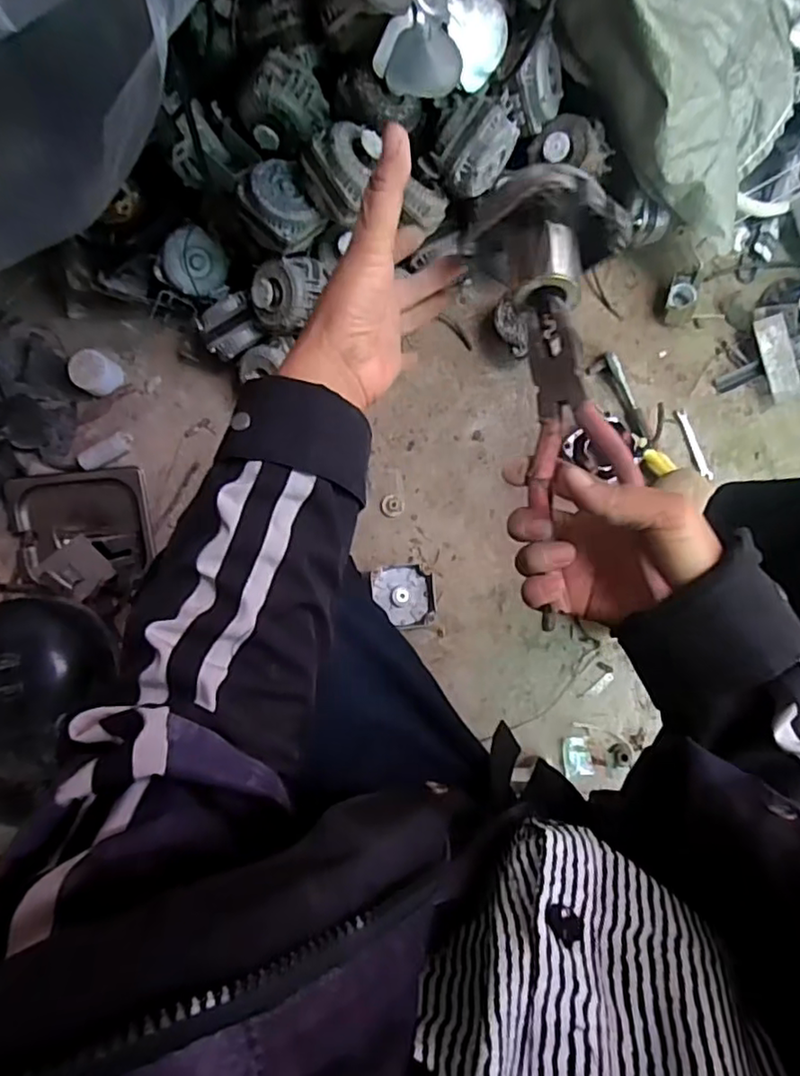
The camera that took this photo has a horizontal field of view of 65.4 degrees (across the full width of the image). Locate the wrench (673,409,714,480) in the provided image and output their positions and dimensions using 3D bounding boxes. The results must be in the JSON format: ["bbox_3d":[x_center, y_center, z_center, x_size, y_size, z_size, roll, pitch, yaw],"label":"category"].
[{"bbox_3d":[0.402,-0.127,0.853,0.019,0.006,0.103,-21,87,-4],"label":"wrench"}]

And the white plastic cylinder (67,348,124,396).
[{"bbox_3d":[-0.392,-0.213,0.803,0.057,0.046,0.054,0,86,-3],"label":"white plastic cylinder"}]

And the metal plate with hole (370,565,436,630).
[{"bbox_3d":[0.005,0.078,0.818,0.082,0.013,0.082,-2,86,-3],"label":"metal plate with hole"}]

